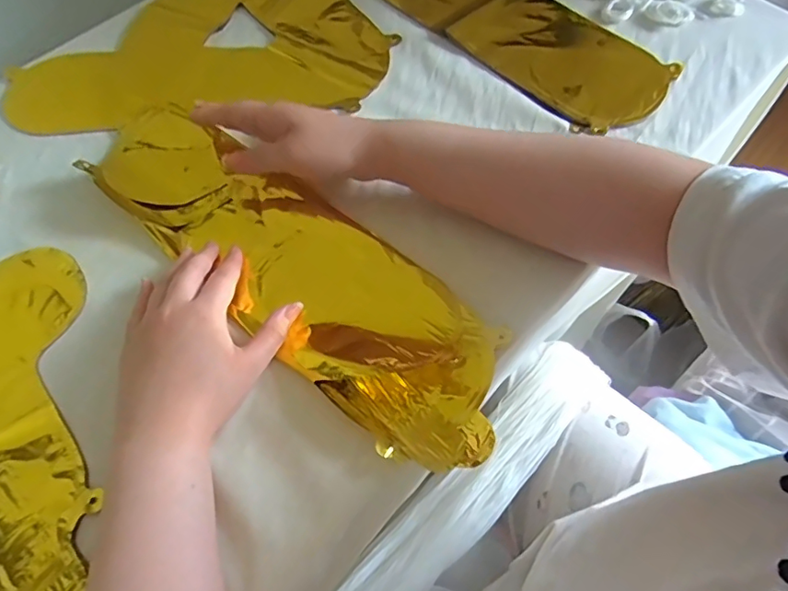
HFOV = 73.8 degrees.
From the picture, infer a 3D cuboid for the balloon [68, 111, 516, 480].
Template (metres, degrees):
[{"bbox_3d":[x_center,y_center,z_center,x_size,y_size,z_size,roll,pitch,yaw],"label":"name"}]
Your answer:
[{"bbox_3d":[-0.088,-0.034,0.424,0.419,0.027,0.122,38,69,20],"label":"balloon"}]

